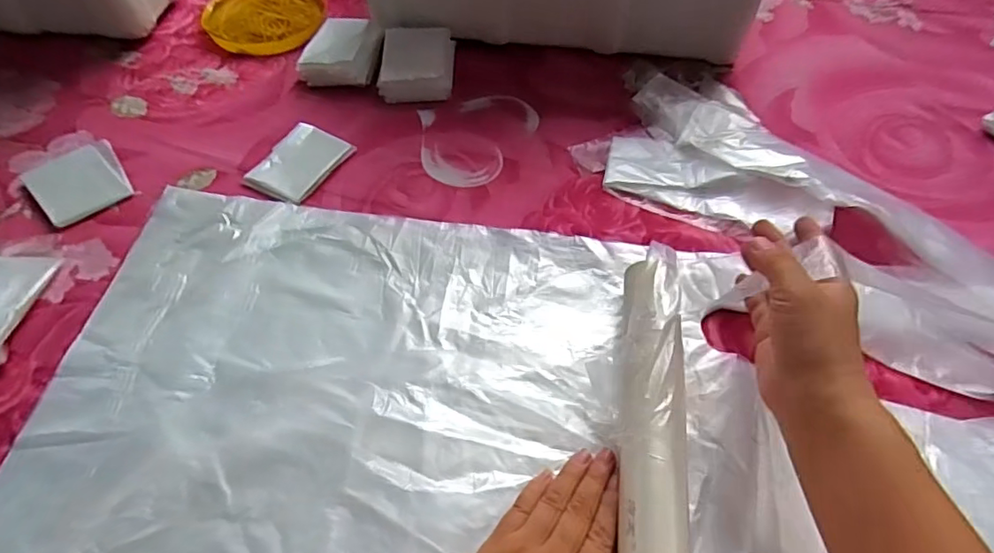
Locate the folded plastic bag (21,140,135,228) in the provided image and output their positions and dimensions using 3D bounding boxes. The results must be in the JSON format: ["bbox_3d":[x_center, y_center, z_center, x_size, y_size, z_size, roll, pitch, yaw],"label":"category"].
[{"bbox_3d":[-0.378,-0.087,0.505,0.075,0.013,0.092,-38,65,-21],"label":"folded plastic bag"}]

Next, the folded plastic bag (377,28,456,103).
[{"bbox_3d":[-0.081,-0.223,0.577,0.072,0.024,0.091,2,58,1],"label":"folded plastic bag"}]

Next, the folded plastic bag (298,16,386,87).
[{"bbox_3d":[-0.159,-0.235,0.582,0.071,0.039,0.079,16,59,9],"label":"folded plastic bag"}]

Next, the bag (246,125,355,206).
[{"bbox_3d":[-0.181,-0.105,0.512,0.065,0.004,0.085,26,61,15],"label":"bag"}]

